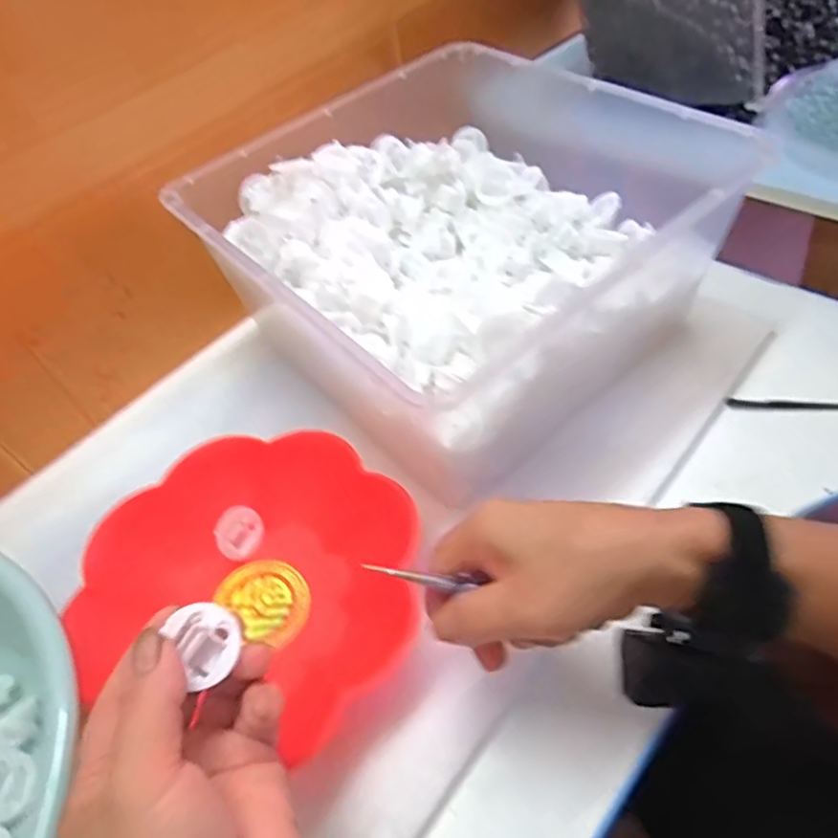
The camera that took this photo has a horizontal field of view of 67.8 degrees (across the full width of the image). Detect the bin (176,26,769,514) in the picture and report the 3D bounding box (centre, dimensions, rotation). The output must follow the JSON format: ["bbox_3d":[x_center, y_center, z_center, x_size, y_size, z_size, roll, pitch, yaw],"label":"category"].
[{"bbox_3d":[0.019,-0.134,0.459,0.290,0.112,0.297,-38,55,-20],"label":"bin"}]

